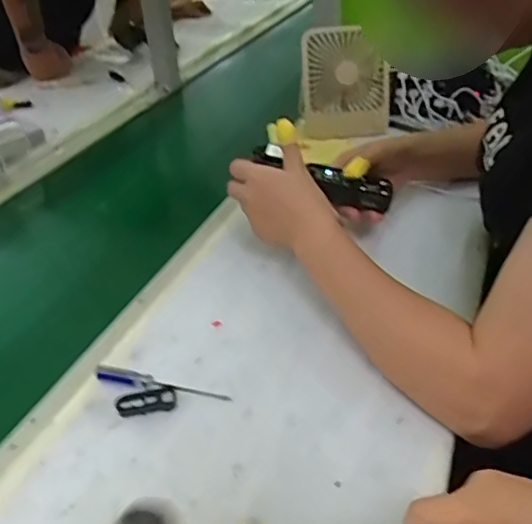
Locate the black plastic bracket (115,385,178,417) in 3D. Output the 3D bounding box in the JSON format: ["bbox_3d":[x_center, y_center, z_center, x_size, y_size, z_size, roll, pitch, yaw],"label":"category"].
[{"bbox_3d":[-0.101,0.118,0.483,0.050,0.006,0.026,-8,35,-7],"label":"black plastic bracket"}]

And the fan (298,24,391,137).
[{"bbox_3d":[0.122,-0.282,0.893,0.139,0.160,0.043,9,38,17],"label":"fan"}]

